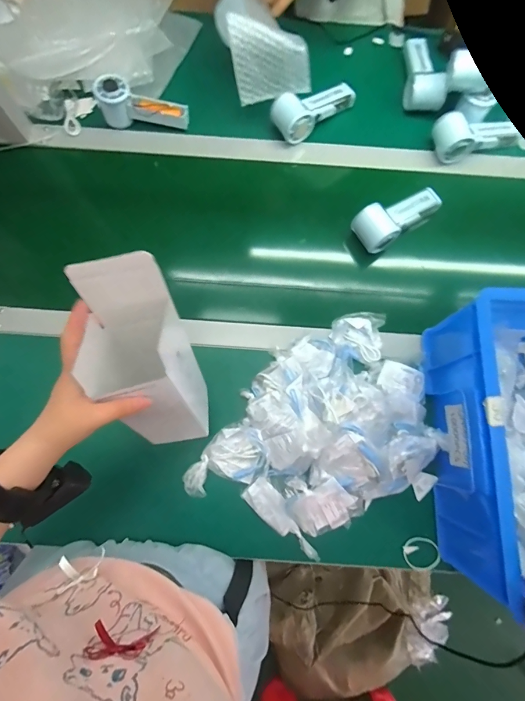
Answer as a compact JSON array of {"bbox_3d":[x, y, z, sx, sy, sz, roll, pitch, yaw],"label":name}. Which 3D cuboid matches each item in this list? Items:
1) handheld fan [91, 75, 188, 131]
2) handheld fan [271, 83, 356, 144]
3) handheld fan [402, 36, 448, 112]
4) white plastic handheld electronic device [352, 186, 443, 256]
[{"bbox_3d":[-0.209,-0.426,0.621,0.151,0.059,0.051,5,79,0],"label":"handheld fan"},{"bbox_3d":[0.090,-0.432,0.638,0.161,0.061,0.065,-33,81,-7],"label":"handheld fan"},{"bbox_3d":[0.289,-0.512,0.659,0.062,0.070,0.161,0,79,-1],"label":"handheld fan"},{"bbox_3d":[0.226,-0.221,0.596,0.157,0.055,0.062,-30,81,-19],"label":"white plastic handheld electronic device"}]

